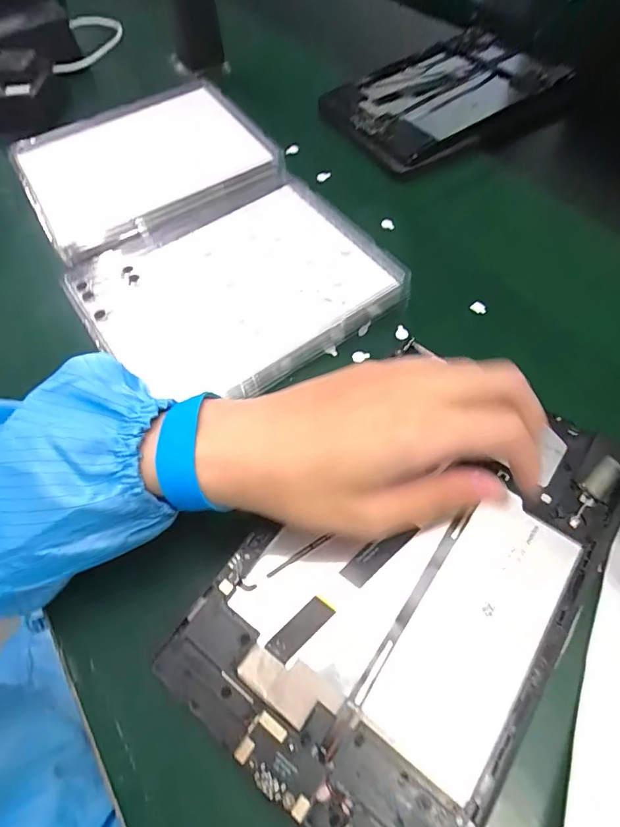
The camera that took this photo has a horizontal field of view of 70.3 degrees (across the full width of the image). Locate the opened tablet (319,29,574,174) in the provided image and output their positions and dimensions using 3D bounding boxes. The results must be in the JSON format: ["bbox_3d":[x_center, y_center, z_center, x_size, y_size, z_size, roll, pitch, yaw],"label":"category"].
[{"bbox_3d":[0.145,-0.351,0.482,0.258,0.016,0.155,-32,66,-14],"label":"opened tablet"}]

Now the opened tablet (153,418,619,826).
[{"bbox_3d":[0.053,0.079,0.229,0.147,0.015,0.229,33,65,20],"label":"opened tablet"}]

